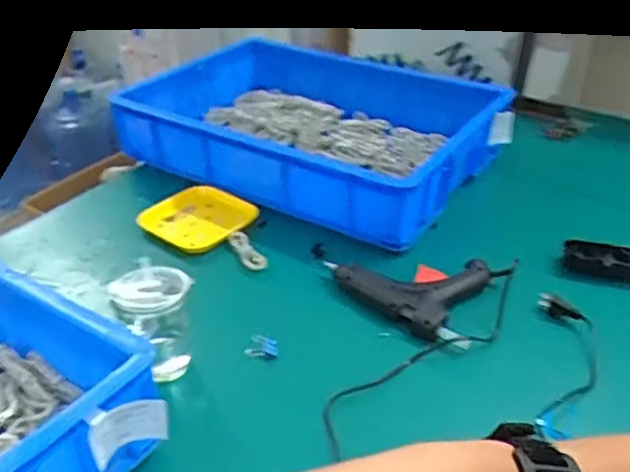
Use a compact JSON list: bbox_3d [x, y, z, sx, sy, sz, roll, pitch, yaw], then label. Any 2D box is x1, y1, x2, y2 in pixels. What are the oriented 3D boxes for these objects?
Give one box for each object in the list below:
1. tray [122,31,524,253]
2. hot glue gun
[{"bbox_3d":[-0.012,-0.182,1.043,0.610,0.121,0.303,24,40,31],"label":"tray"},{"bbox_3d":[0.114,0.051,0.782,0.154,0.030,0.125,26,42,34],"label":"hot glue gun"}]

